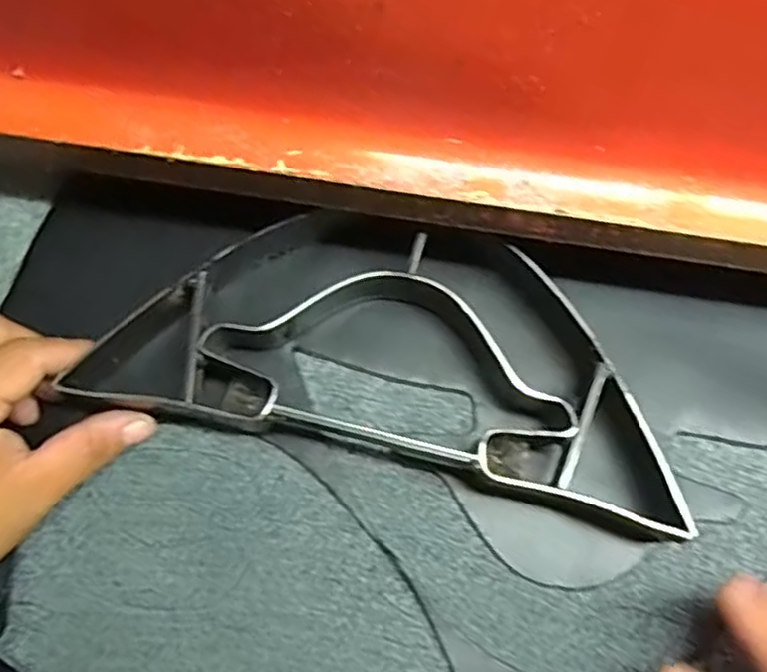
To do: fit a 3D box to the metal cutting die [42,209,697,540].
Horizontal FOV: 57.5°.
[{"bbox_3d":[0.007,0.000,0.327,0.267,0.043,0.125,12,74,3],"label":"metal cutting die"}]

